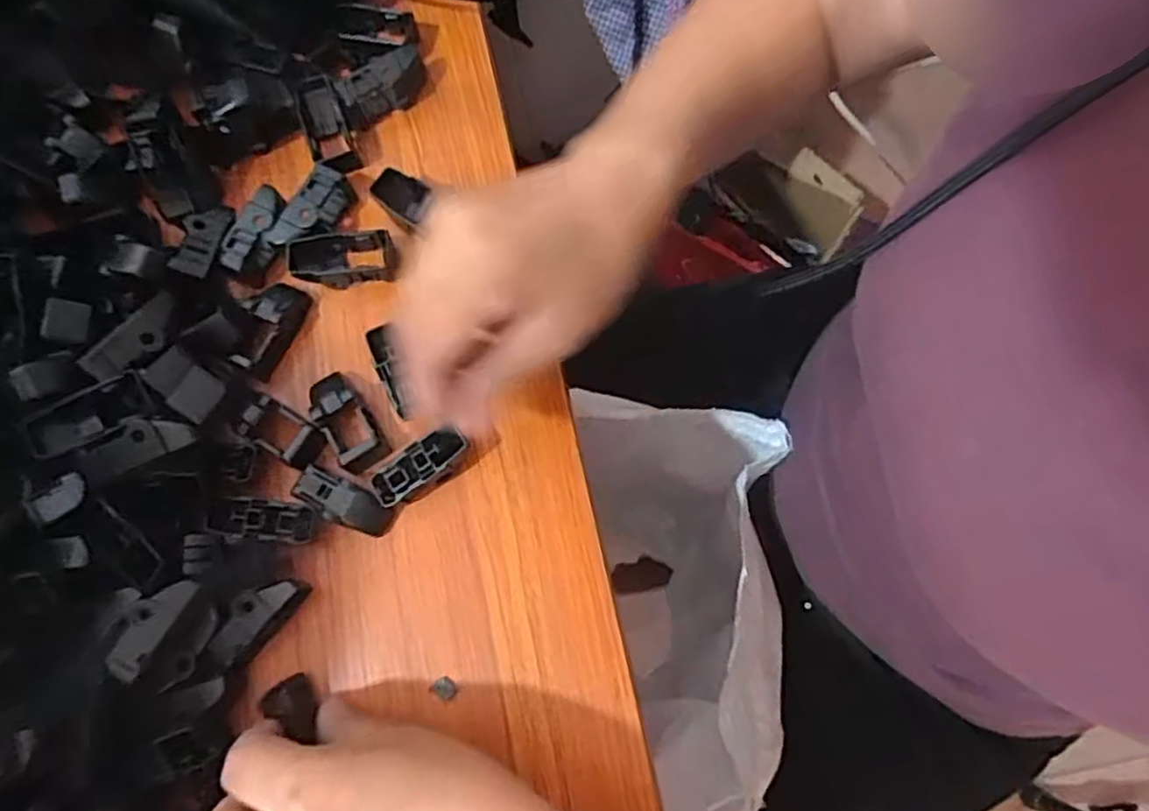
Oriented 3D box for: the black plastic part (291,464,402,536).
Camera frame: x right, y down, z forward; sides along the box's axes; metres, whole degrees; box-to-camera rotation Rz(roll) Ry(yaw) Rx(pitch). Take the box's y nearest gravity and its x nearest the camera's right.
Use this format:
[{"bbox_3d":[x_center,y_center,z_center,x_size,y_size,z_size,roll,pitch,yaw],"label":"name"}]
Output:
[{"bbox_3d":[-0.103,0.044,0.313,0.045,0.016,0.017,22,76,10],"label":"black plastic part"}]

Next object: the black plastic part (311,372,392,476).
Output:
[{"bbox_3d":[-0.108,0.006,0.326,0.022,0.019,0.049,-34,74,-6],"label":"black plastic part"}]

